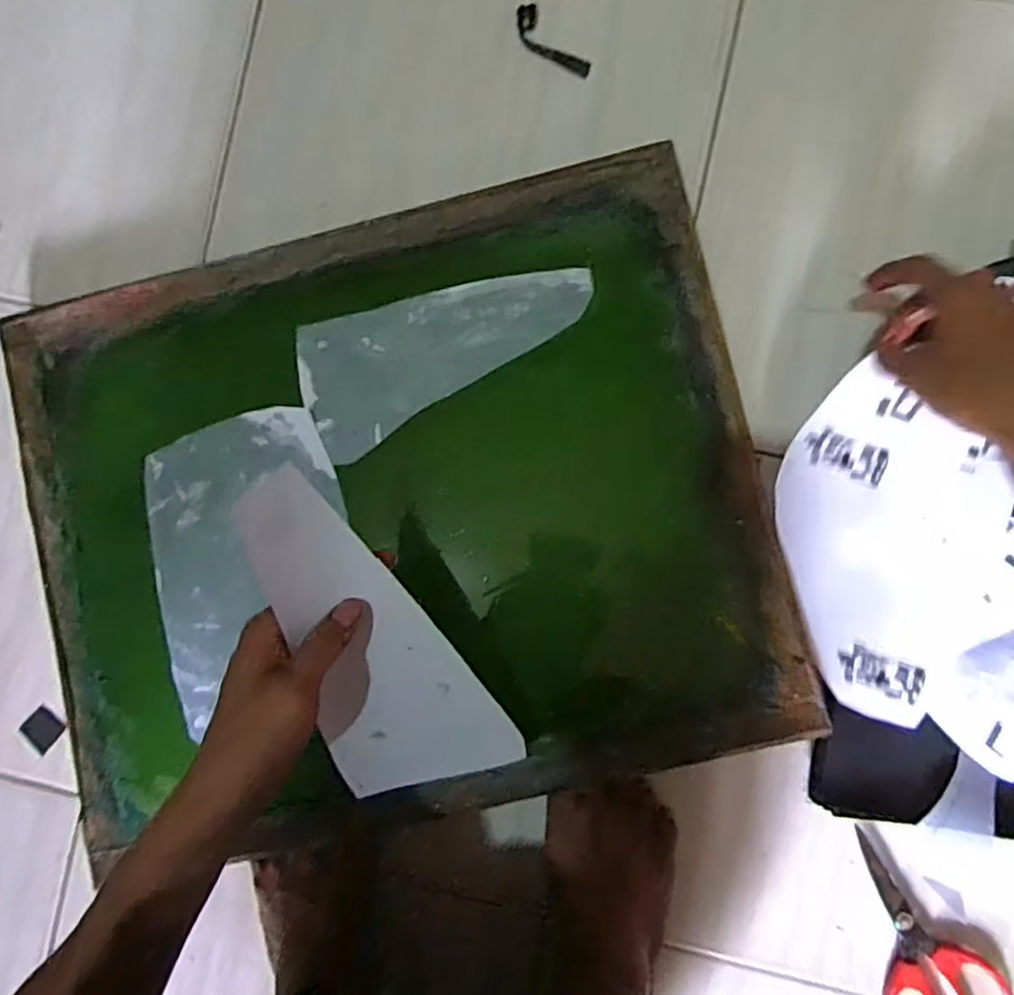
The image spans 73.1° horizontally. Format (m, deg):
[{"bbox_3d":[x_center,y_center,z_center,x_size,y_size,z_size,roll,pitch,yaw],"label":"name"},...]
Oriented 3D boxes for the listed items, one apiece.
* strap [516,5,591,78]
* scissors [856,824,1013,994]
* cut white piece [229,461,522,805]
[{"bbox_3d":[0.034,-0.372,0.561,0.026,0.007,0.076,-43,86,3],"label":"strap"},{"bbox_3d":[0.310,0.342,0.520,0.089,0.012,0.178,-29,87,3],"label":"scissors"},{"bbox_3d":[-0.086,0.090,0.417,0.107,0.031,0.244,-22,119,4],"label":"cut white piece"}]

